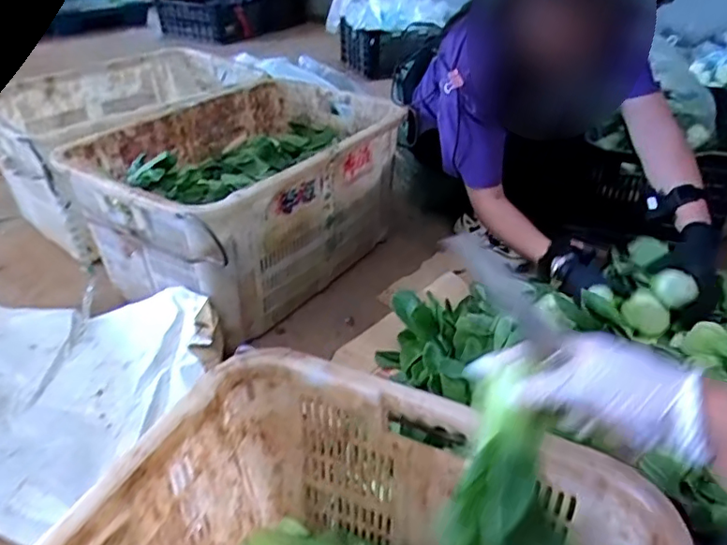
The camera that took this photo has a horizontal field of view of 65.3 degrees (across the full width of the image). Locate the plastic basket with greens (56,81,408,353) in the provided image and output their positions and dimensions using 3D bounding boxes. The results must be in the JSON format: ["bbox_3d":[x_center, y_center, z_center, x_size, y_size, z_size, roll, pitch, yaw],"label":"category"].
[{"bbox_3d":[-0.265,-0.167,1.288,0.487,0.334,0.623,21,40,28],"label":"plastic basket with greens"}]

